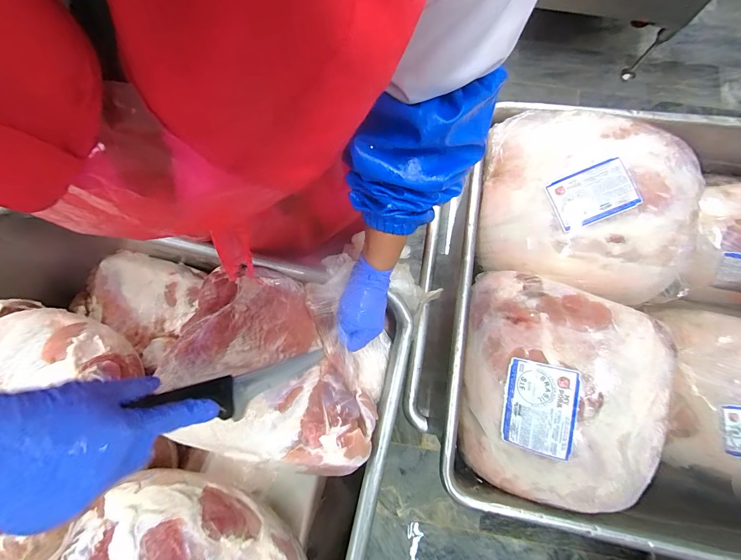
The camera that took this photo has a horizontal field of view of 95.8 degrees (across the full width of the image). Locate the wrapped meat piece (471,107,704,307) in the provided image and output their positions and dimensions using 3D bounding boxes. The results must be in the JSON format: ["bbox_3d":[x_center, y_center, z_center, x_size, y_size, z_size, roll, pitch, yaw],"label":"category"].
[{"bbox_3d":[0.333,-0.120,0.521,0.320,0.114,0.258,18,78,4],"label":"wrapped meat piece"}]

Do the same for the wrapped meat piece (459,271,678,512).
[{"bbox_3d":[0.248,0.138,0.444,0.222,0.138,0.302,8,77,2],"label":"wrapped meat piece"}]

